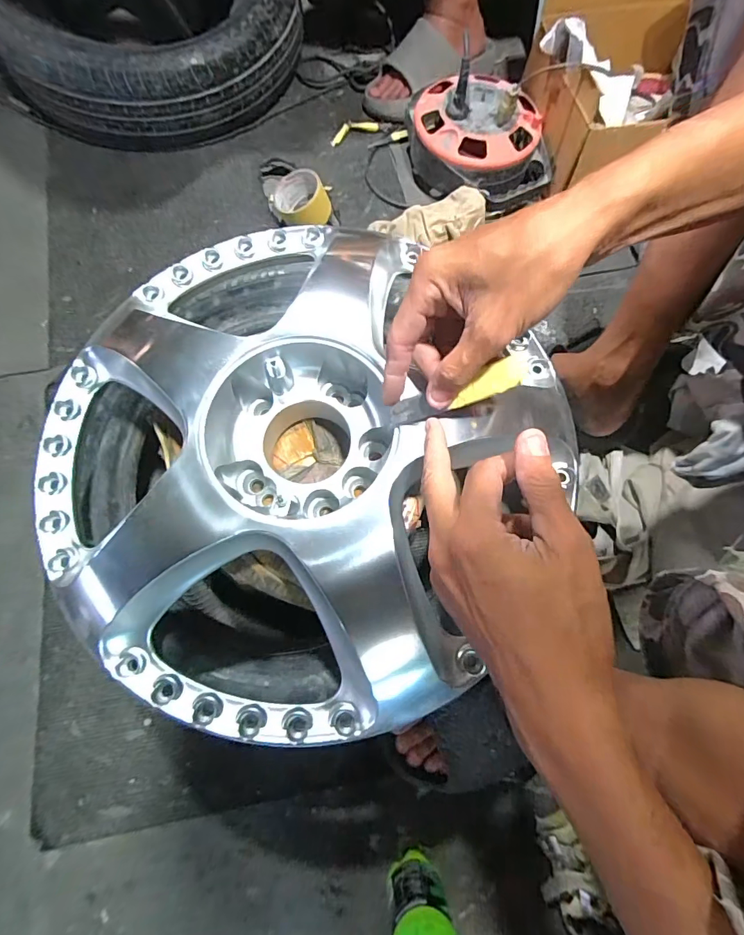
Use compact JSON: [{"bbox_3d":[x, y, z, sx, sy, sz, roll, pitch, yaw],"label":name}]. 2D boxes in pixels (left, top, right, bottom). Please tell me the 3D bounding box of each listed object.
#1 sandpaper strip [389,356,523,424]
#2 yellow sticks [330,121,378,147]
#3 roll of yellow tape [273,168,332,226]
[{"bbox_3d":[0.056,-0.050,0.298,0.095,0.004,0.019,-19,87,26],"label":"sandpaper strip"},{"bbox_3d":[-0.035,-0.629,0.792,0.095,0.011,0.037,-21,73,-7],"label":"yellow sticks"},{"bbox_3d":[-0.117,-0.447,0.719,0.083,0.044,0.094,-29,74,-9],"label":"roll of yellow tape"}]

